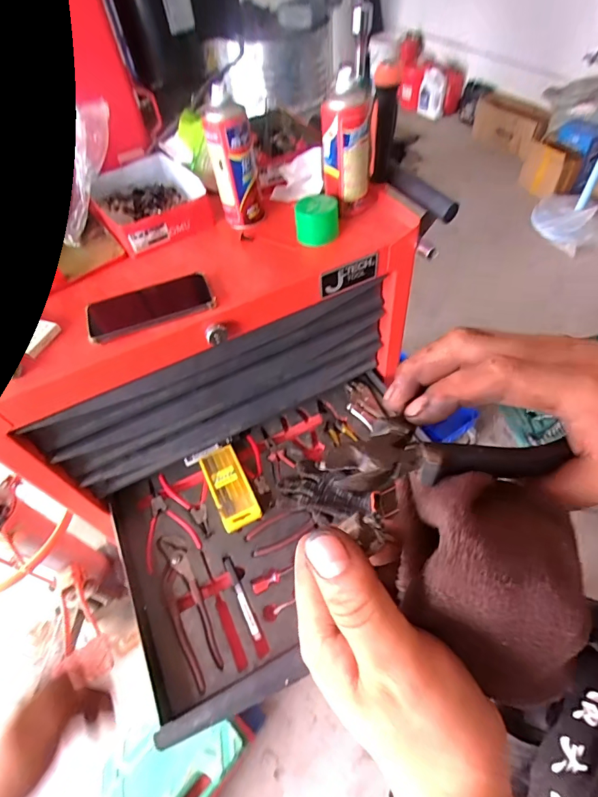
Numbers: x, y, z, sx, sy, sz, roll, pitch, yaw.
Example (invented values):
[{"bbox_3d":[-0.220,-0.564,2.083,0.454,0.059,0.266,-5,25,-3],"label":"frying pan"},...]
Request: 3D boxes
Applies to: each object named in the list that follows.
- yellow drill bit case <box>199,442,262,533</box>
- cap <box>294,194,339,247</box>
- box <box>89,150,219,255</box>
[{"bbox_3d":[-0.127,0.160,0.761,0.070,0.016,0.163,-24,55,-11],"label":"yellow drill bit case"},{"bbox_3d":[0.027,-0.272,0.628,0.067,0.052,0.061,-3,54,4],"label":"cap"},{"bbox_3d":[-0.254,-0.334,0.700,0.169,0.052,0.222,-34,57,-18],"label":"box"}]

